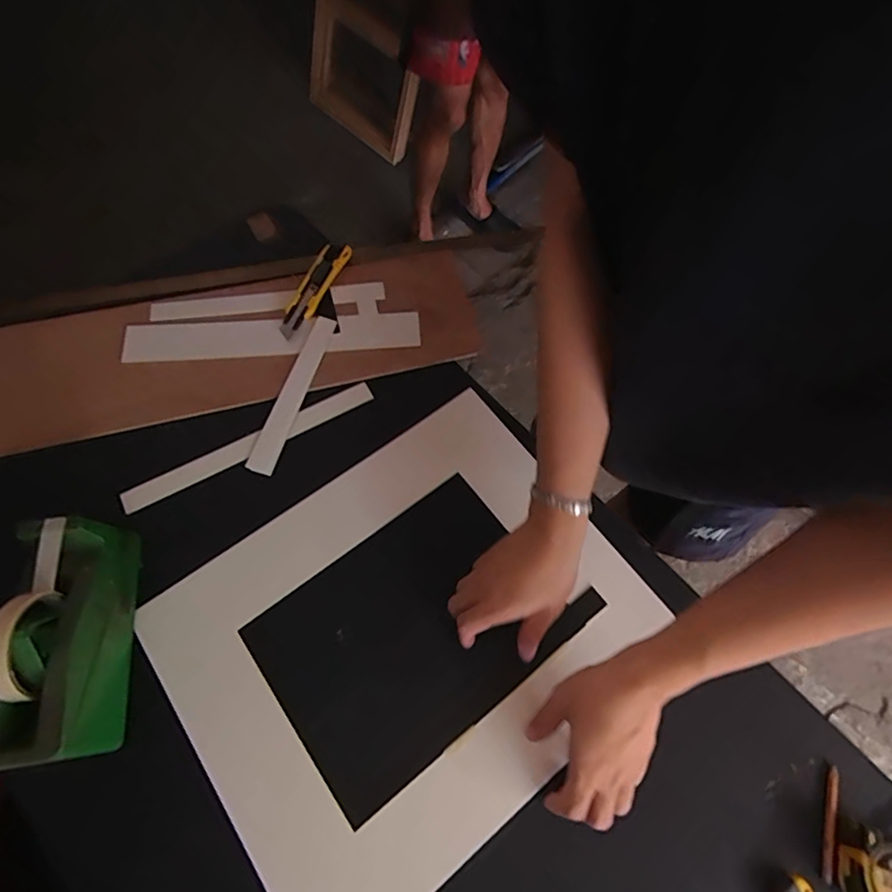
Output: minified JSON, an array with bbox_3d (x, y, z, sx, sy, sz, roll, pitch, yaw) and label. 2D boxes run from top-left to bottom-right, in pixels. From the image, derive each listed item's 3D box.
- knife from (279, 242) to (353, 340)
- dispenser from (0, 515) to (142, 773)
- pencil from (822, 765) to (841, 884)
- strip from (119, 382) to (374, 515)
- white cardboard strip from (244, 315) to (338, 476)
[{"bbox_3d":[-0.174,-0.207,0.696,0.039,0.012,0.155,21,67,8],"label":"knife"},{"bbox_3d":[-0.340,0.170,0.472,0.080,0.120,0.203,-6,66,-4],"label":"dispenser"},{"bbox_3d":[0.345,0.338,0.476,0.008,0.010,0.090,17,67,6],"label":"pencil"},{"bbox_3d":[-0.224,-0.003,0.617,0.297,0.006,0.026,-27,76,-14],"label":"strip"},{"bbox_3d":[-0.185,-0.069,0.644,0.032,0.005,0.216,15,67,5],"label":"white cardboard strip"}]

